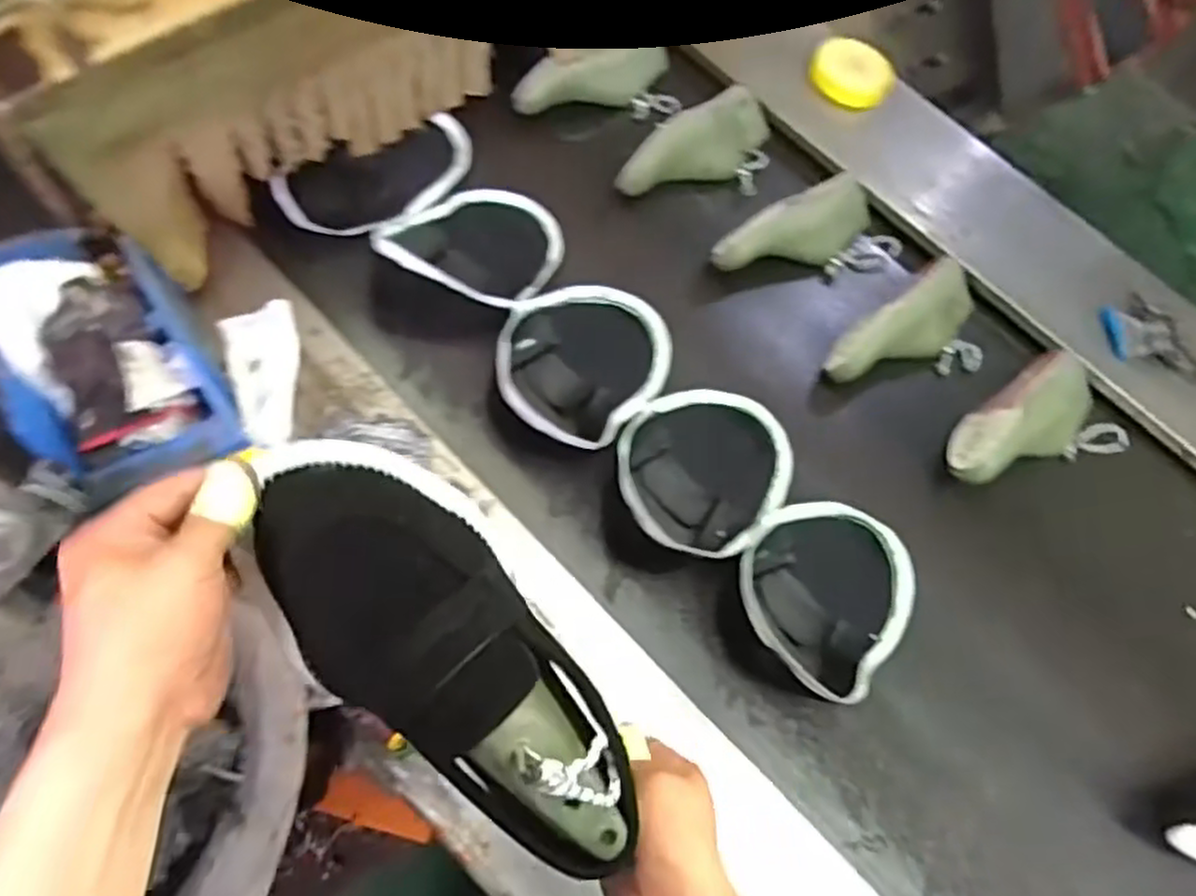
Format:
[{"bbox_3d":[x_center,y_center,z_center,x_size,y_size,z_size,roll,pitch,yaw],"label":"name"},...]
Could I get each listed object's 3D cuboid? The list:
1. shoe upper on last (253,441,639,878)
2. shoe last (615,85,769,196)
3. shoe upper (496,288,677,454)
[{"bbox_3d":[-0.071,0.105,0.373,0.103,0.071,0.254,-40,89,-15],"label":"shoe upper on last"},{"bbox_3d":[0.130,-0.397,0.965,0.256,0.077,0.082,-32,74,-26],"label":"shoe last"},{"bbox_3d":[-0.014,-0.101,0.834,0.186,0.062,0.213,19,65,0],"label":"shoe upper"}]

